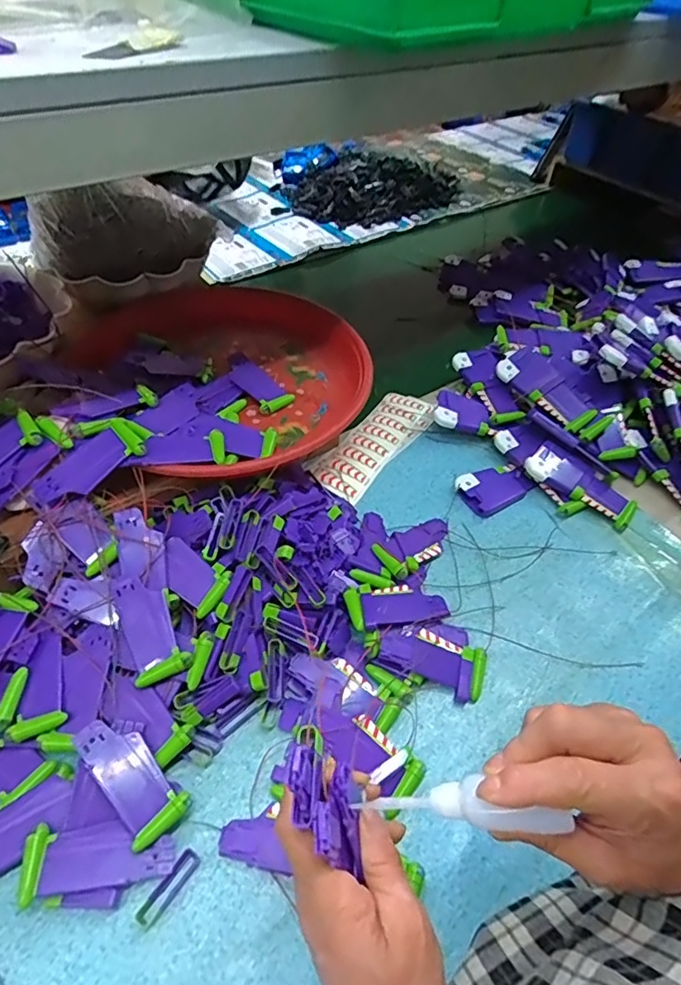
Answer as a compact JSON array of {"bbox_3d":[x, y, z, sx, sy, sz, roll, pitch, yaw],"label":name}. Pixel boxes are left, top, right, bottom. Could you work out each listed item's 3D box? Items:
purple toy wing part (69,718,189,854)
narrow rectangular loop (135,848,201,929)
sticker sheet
[{"bbox_3d":[-0.146,0.195,0.370,0.088,0.016,0.039,36,56,24],"label":"purple toy wing part"},{"bbox_3d":[-0.110,0.252,0.342,0.012,0.011,0.046,30,54,21],"label":"narrow rectangular loop"},{"bbox_3d":[0.039,-0.061,0.627,0.057,0.009,0.195,28,51,17],"label":"sticker sheet"}]

